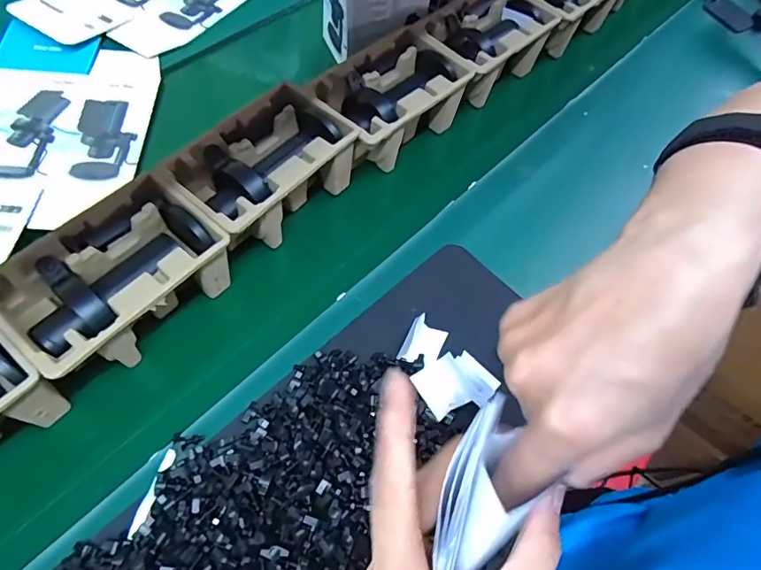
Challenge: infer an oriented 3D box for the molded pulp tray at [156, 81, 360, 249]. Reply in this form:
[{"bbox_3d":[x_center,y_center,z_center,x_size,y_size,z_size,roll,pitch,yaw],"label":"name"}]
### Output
[{"bbox_3d":[-0.156,-0.150,0.667,0.143,0.103,0.225,41,63,13],"label":"molded pulp tray"}]

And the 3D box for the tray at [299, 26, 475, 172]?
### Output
[{"bbox_3d":[0.014,-0.275,0.756,0.217,0.103,0.146,-37,74,-25],"label":"tray"}]

